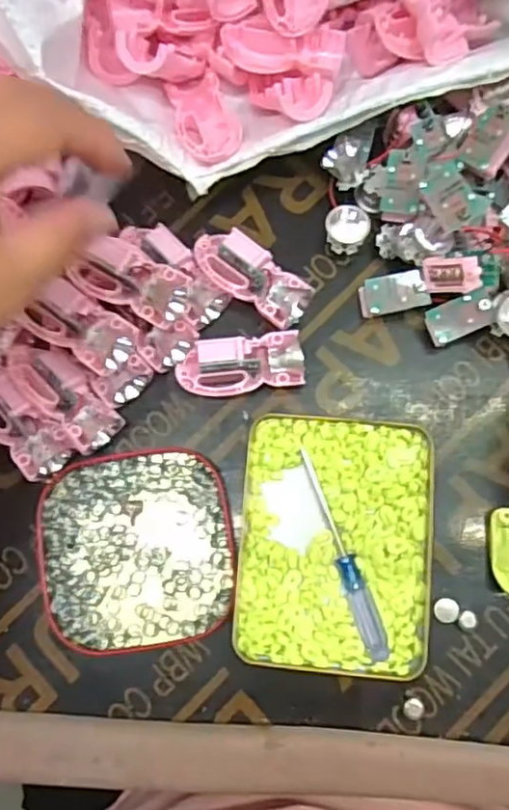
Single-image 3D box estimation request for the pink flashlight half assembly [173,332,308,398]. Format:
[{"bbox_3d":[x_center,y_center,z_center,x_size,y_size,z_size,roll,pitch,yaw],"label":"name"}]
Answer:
[{"bbox_3d":[-0.007,-0.021,0.347,0.066,0.021,0.031,-7,80,1],"label":"pink flashlight half assembly"}]

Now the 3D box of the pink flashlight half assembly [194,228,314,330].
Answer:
[{"bbox_3d":[-0.002,-0.070,0.356,0.067,0.023,0.032,37,84,8],"label":"pink flashlight half assembly"}]

